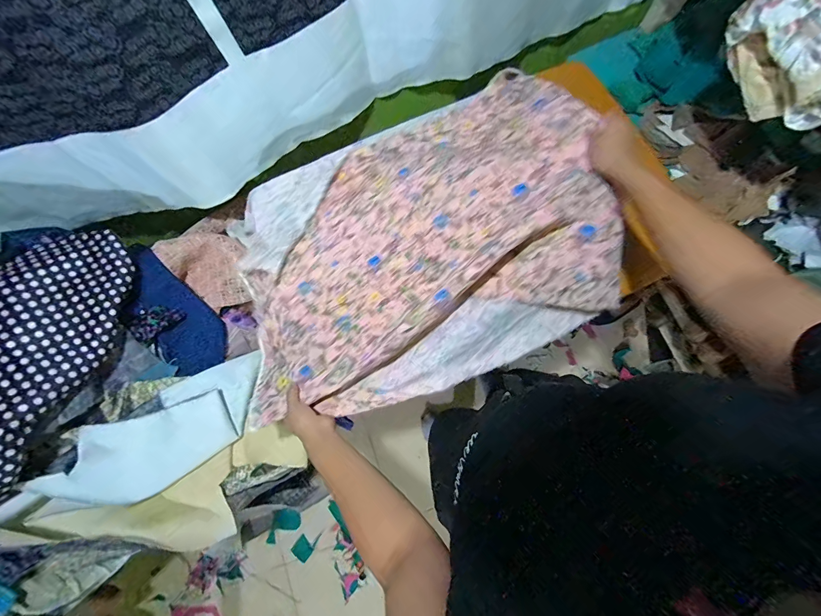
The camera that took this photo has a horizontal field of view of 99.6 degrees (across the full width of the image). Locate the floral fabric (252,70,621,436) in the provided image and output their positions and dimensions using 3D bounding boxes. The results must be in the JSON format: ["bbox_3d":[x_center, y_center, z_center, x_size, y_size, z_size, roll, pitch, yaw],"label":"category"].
[{"bbox_3d":[-0.001,-0.117,0.576,0.605,0.150,0.484,-17,78,-3],"label":"floral fabric"}]

